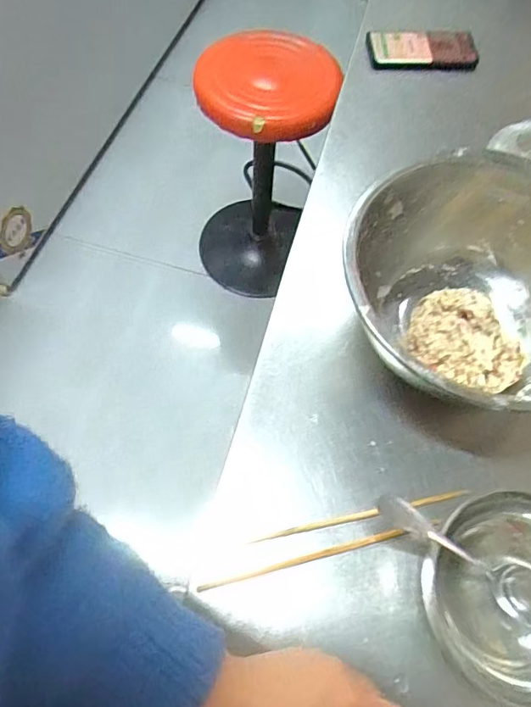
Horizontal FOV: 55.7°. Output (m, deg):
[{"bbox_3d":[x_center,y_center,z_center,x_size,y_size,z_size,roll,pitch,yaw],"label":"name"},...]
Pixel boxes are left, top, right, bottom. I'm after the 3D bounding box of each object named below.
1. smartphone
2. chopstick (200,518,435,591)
[{"bbox_3d":[0.253,-0.496,0.817,0.172,0.014,0.097,-2,65,-4],"label":"smartphone"},{"bbox_3d":[0.052,0.182,0.453,0.225,0.009,0.007,-13,66,-9],"label":"chopstick"}]

